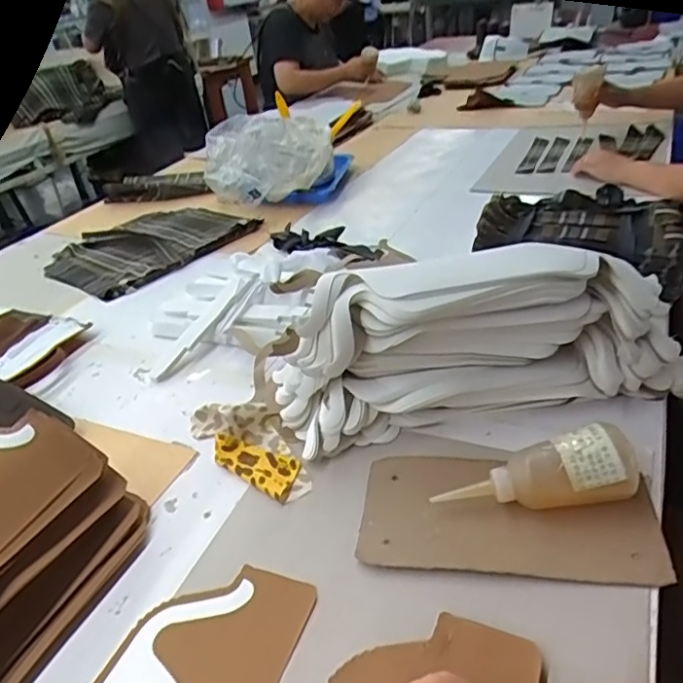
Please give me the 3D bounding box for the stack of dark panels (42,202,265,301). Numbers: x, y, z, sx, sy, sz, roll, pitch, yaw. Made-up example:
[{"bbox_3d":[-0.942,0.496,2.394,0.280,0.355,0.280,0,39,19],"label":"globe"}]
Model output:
[{"bbox_3d":[-0.377,-0.194,1.155,0.297,0.016,0.353,21,44,36],"label":"stack of dark panels"}]

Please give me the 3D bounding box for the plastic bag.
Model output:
[{"bbox_3d":[-0.158,-0.389,1.270,0.269,0.159,0.192,-12,33,-7],"label":"plastic bag"}]

